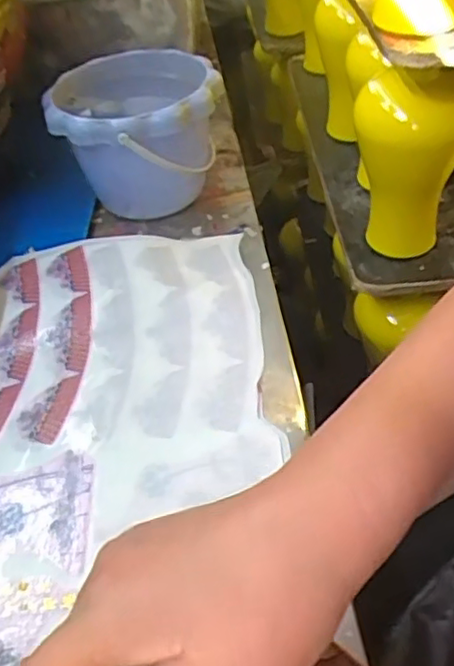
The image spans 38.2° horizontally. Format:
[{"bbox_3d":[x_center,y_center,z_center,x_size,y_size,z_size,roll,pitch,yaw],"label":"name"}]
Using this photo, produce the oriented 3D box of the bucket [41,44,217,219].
[{"bbox_3d":[-0.083,-0.180,0.634,0.152,0.136,0.160,-3,42,3],"label":"bucket"}]

